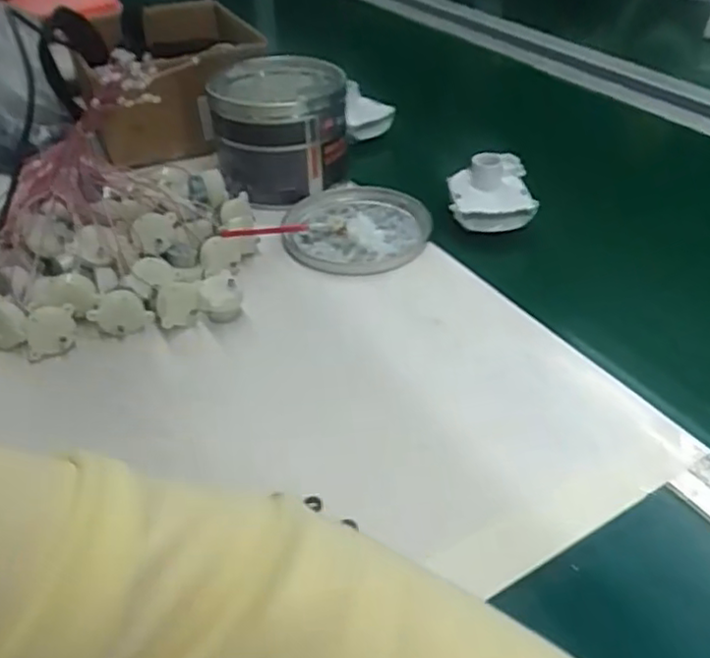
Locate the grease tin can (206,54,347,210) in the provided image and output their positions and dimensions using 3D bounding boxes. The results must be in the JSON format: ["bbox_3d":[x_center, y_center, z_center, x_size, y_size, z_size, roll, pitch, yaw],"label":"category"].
[{"bbox_3d":[-0.075,-0.197,0.675,0.130,0.113,0.135,0,40,0],"label":"grease tin can"}]

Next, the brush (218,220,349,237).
[{"bbox_3d":[-0.061,-0.088,0.594,0.114,0.011,0.022,-8,39,-29],"label":"brush"}]

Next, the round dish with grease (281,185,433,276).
[{"bbox_3d":[0.002,-0.094,0.621,0.129,0.019,0.137,0,40,0],"label":"round dish with grease"}]

